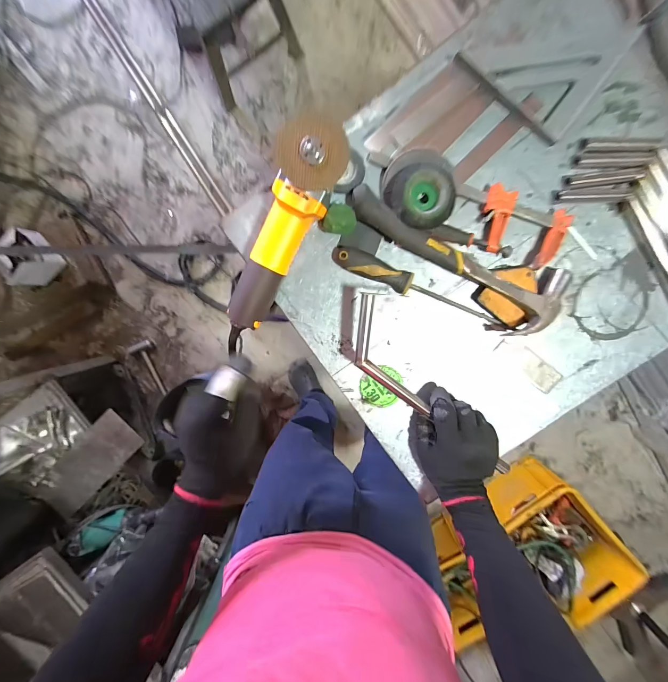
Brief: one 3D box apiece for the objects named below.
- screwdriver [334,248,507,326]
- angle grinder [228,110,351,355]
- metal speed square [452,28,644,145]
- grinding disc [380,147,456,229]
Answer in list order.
[{"bbox_3d":[0.122,-0.077,0.469,0.261,0.035,0.031,22,97,-3],"label":"screwdriver"},{"bbox_3d":[-0.077,-0.127,0.434,0.074,0.077,0.313,27,111,-4],"label":"angle grinder"},{"bbox_3d":[0.286,-0.387,0.424,0.167,0.018,0.174,38,96,-5],"label":"metal speed square"},{"bbox_3d":[0.118,-0.210,0.436,0.096,0.040,0.107,-42,96,5],"label":"grinding disc"}]

